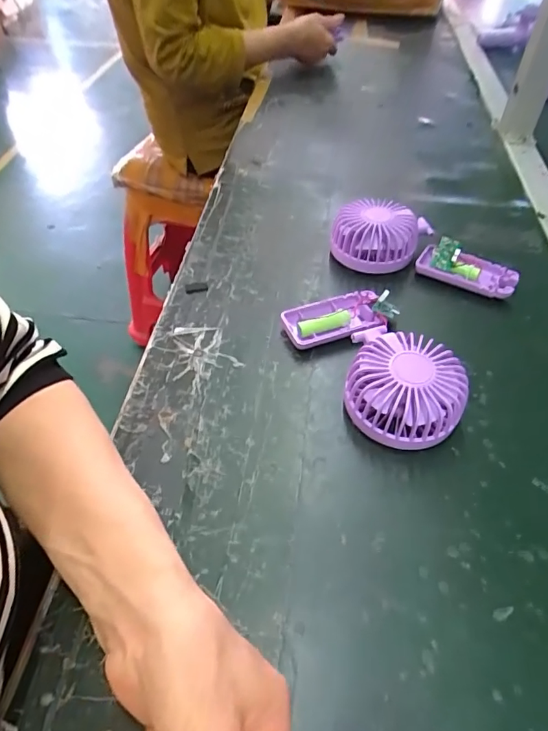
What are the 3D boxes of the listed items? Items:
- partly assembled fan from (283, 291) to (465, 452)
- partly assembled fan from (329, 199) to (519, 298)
[{"bbox_3d":[0.081,-0.011,0.389,0.094,0.049,0.169,-18,51,-16],"label":"partly assembled fan"},{"bbox_3d":[0.148,-0.119,0.480,0.183,0.046,0.071,15,50,12],"label":"partly assembled fan"}]

